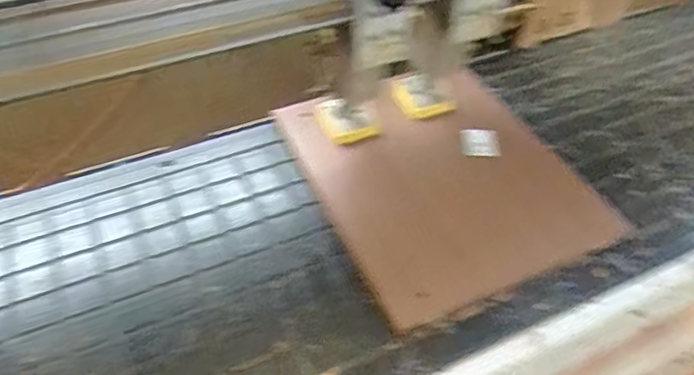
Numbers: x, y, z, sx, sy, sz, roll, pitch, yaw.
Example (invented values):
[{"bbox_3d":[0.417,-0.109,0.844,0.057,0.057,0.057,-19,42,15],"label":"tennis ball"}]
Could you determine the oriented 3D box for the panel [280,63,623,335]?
[{"bbox_3d":[0.145,-0.024,0.882,0.376,0.024,0.441,-19,53,-17],"label":"panel"}]

